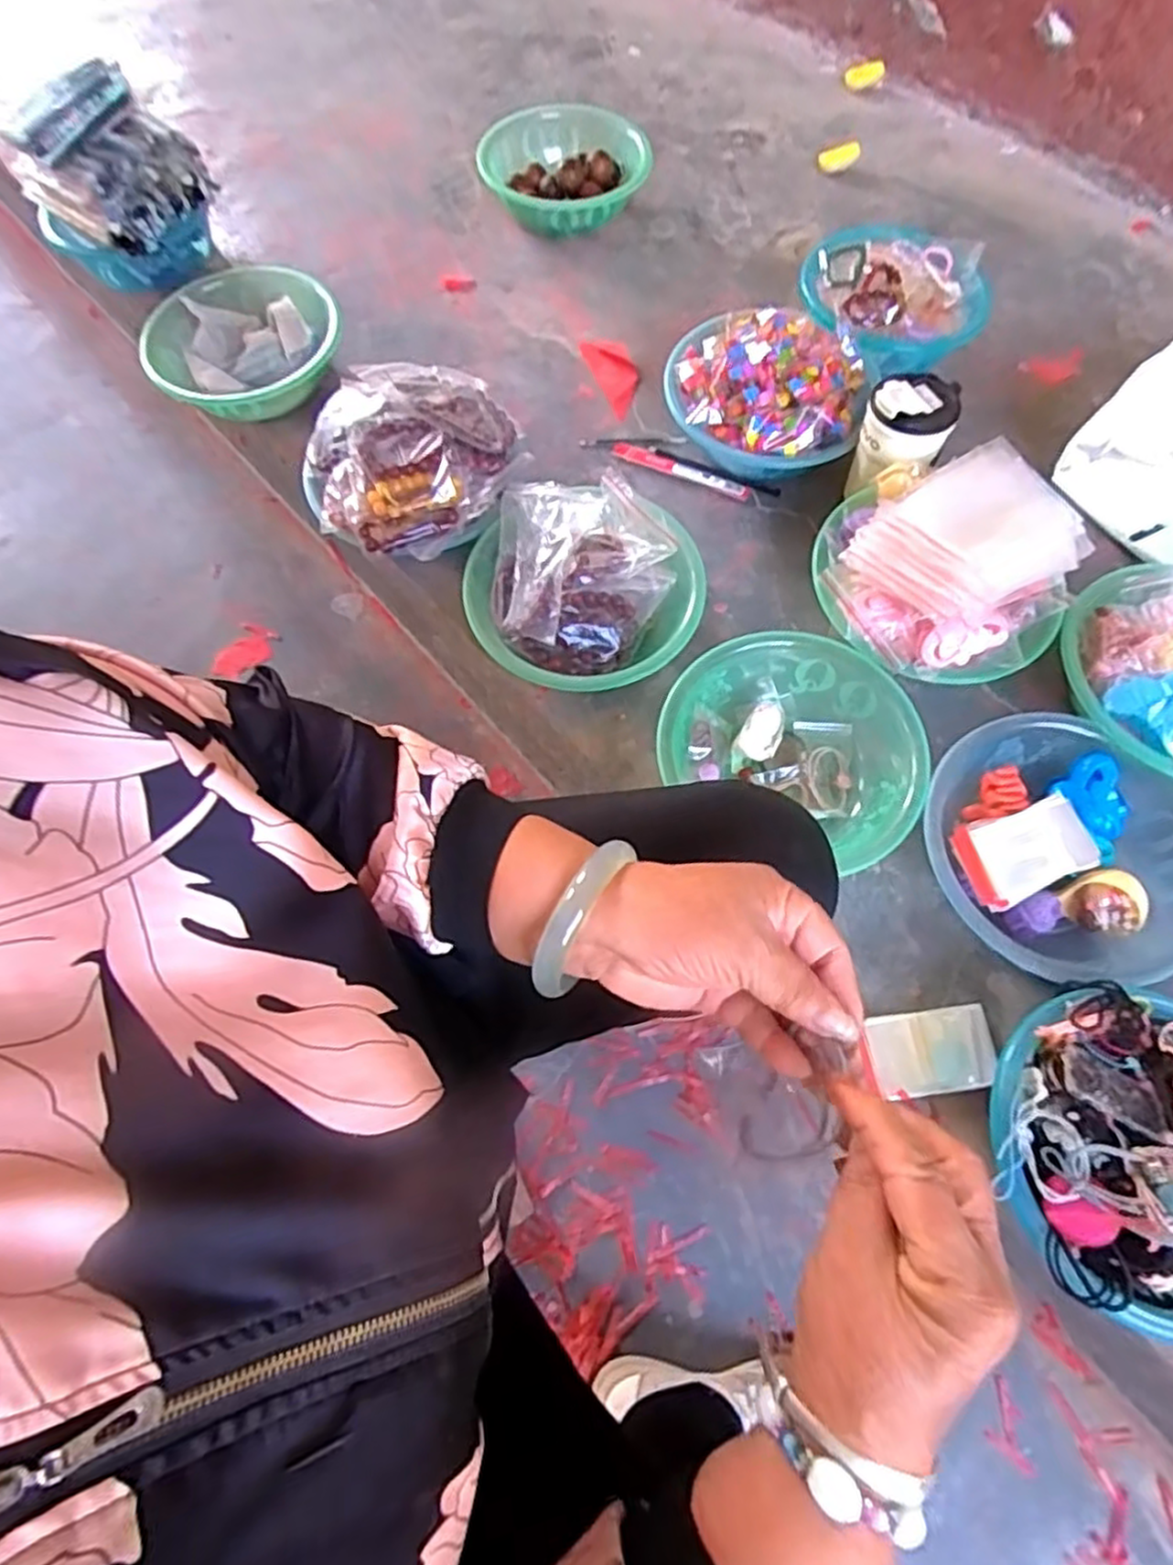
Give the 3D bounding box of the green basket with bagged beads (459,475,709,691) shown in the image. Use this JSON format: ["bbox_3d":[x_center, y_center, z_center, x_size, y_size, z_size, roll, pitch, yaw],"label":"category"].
[{"bbox_3d":[-0.003,-0.193,0.745,0.224,0.089,0.223,0,67,0],"label":"green basket with bagged beads"}]

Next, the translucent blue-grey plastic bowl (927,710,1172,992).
[{"bbox_3d":[0.418,0.062,0.644,0.221,0.069,0.229,0,67,0],"label":"translucent blue-grey plastic bowl"}]

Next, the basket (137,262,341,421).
[{"bbox_3d":[-0.433,-0.555,0.913,0.237,0.064,0.255,-24,69,-9],"label":"basket"}]

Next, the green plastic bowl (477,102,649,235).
[{"bbox_3d":[-0.033,-0.886,1.057,0.237,0.074,0.236,-4,67,-1],"label":"green plastic bowl"}]

